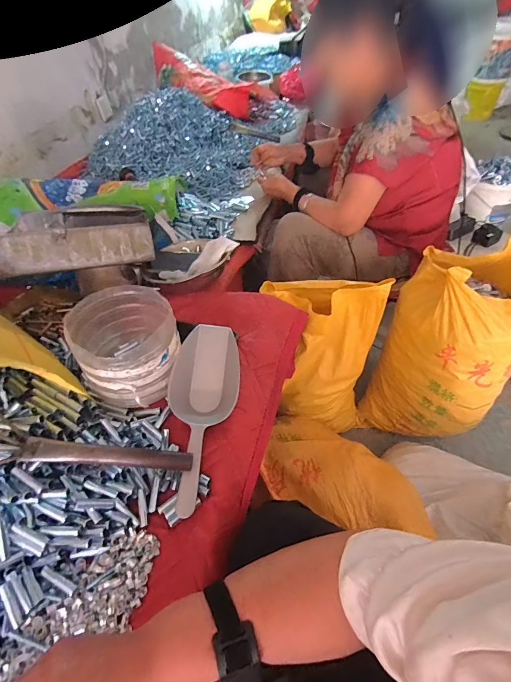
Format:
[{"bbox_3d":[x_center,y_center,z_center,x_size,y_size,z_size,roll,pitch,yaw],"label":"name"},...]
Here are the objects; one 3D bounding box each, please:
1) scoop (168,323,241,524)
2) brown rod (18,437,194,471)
[{"bbox_3d":[-0.077,0.101,0.533,0.112,0.060,0.300,-7,47,1],"label":"scoop"},{"bbox_3d":[-0.195,0.153,0.452,0.217,0.013,0.026,7,47,-6],"label":"brown rod"}]

